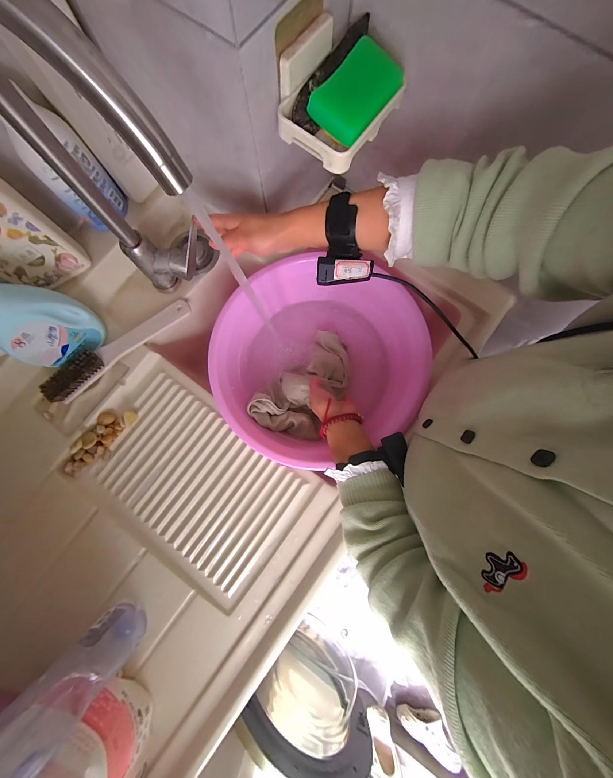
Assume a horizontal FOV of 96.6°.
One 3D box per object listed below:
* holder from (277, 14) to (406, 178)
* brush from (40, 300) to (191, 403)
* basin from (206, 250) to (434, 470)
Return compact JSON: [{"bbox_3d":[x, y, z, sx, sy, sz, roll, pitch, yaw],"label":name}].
[{"bbox_3d":[0.041,-0.312,0.281,0.101,0.046,0.148,36,82,4],"label":"holder"},{"bbox_3d":[-0.302,-0.068,0.444,0.248,0.045,0.036,-38,84,-6],"label":"brush"},{"bbox_3d":[0.022,-0.031,0.480,0.349,0.121,0.318,0,81,-1],"label":"basin"}]

